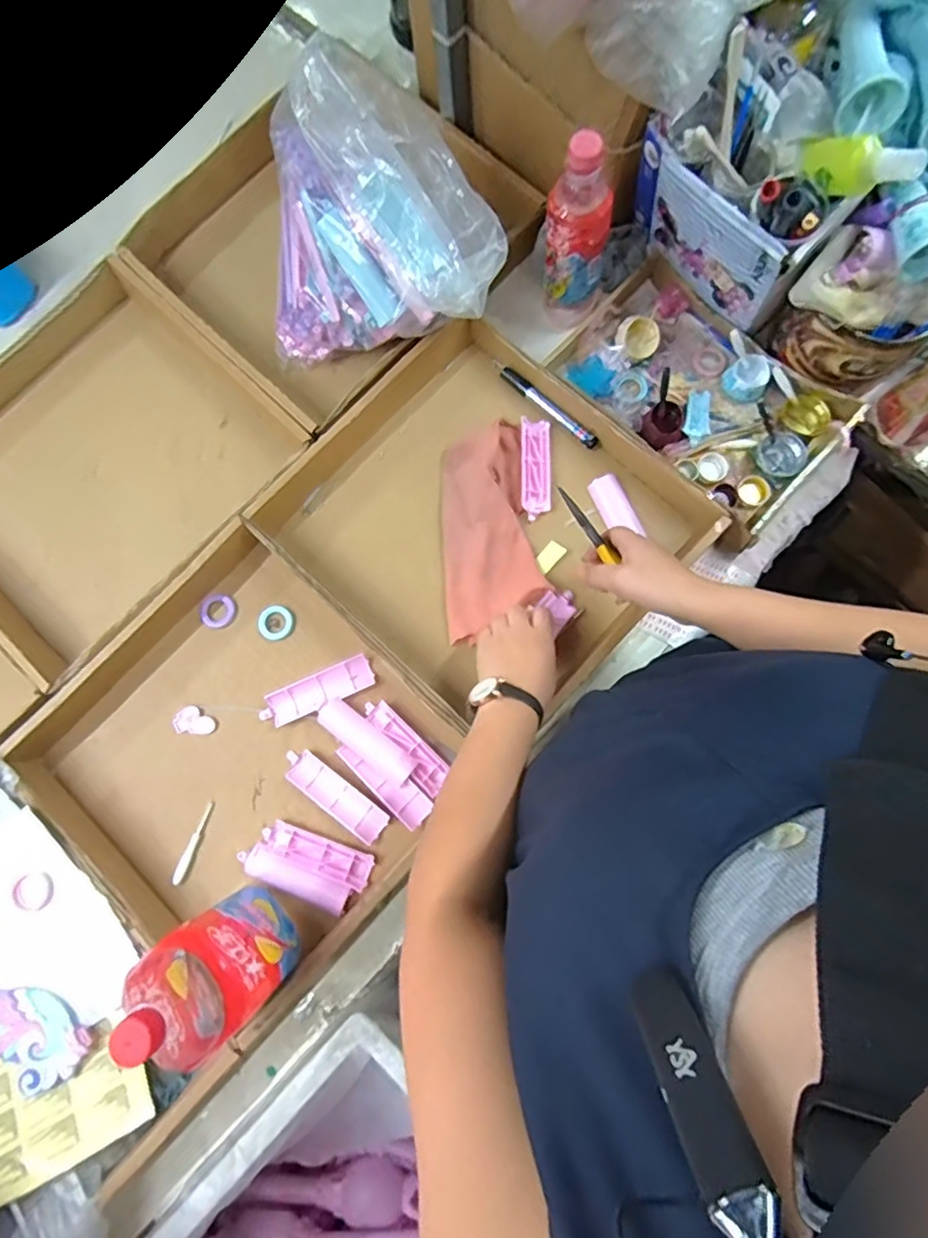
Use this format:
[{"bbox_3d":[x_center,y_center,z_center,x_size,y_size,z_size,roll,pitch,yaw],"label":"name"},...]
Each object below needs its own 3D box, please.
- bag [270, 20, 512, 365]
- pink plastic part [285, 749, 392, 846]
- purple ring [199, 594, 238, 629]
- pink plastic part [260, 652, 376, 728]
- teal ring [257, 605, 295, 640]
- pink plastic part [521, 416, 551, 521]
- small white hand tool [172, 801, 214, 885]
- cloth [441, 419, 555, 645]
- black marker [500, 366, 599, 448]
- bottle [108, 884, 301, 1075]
[{"bbox_3d":[-0.110,-0.386,0.590,0.265,0.219,0.085,4,45,37],"label":"bag"},{"bbox_3d":[-0.133,0.179,0.619,0.123,0.007,0.036,36,79,10],"label":"pink plastic part"},{"bbox_3d":[-0.271,-0.008,0.667,0.039,0.007,0.038,0,81,2],"label":"purple ring"},{"bbox_3d":[-0.156,0.077,0.644,0.123,0.013,0.036,-25,81,-2],"label":"pink plastic part"},{"bbox_3d":[-0.207,0.004,0.665,0.040,0.006,0.037,0,81,2],"label":"teal ring"},{"bbox_3d":[0.081,-0.169,0.672,0.032,0.016,0.114,0,81,2],"label":"pink plastic part"},{"bbox_3d":[-0.279,0.231,0.625,0.011,0.006,0.084,19,82,5],"label":"small white hand tool"},{"bbox_3d":[0.031,-0.098,0.662,0.106,0.031,0.237,0,84,2],"label":"cloth"},{"bbox_3d":[0.097,-0.241,0.688,0.135,0.018,0.015,41,84,8],"label":"black marker"},{"bbox_3d":[-0.215,0.298,0.500,0.087,0.220,0.088,-40,81,-4],"label":"bottle"}]

